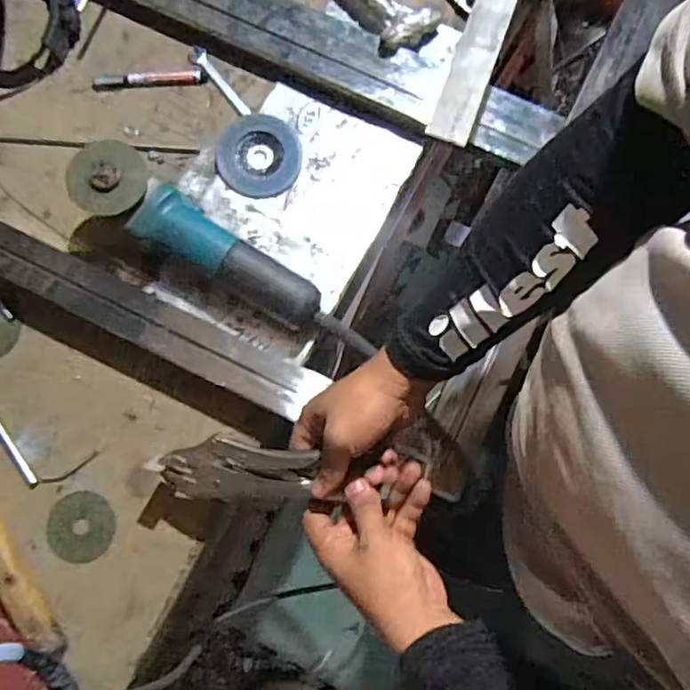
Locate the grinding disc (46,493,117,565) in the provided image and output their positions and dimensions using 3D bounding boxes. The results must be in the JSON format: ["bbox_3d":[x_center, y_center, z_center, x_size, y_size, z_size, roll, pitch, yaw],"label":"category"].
[{"bbox_3d":[-0.273,0.187,0.613,0.068,0.004,0.068,0,79,1],"label":"grinding disc"}]

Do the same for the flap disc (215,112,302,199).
[{"bbox_3d":[-0.099,-0.217,0.684,0.092,0.006,0.093,-1,93,-9],"label":"flap disc"}]

